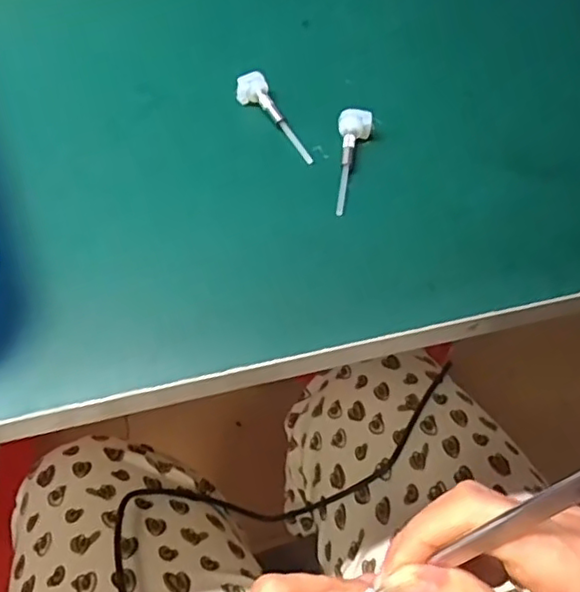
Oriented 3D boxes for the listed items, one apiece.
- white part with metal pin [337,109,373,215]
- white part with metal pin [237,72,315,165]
[{"bbox_3d":[0.032,-0.074,0.336,0.018,0.015,0.065,10,59,2],"label":"white part with metal pin"},{"bbox_3d":[-0.009,-0.100,0.350,0.016,0.015,0.066,-24,63,-17],"label":"white part with metal pin"}]

